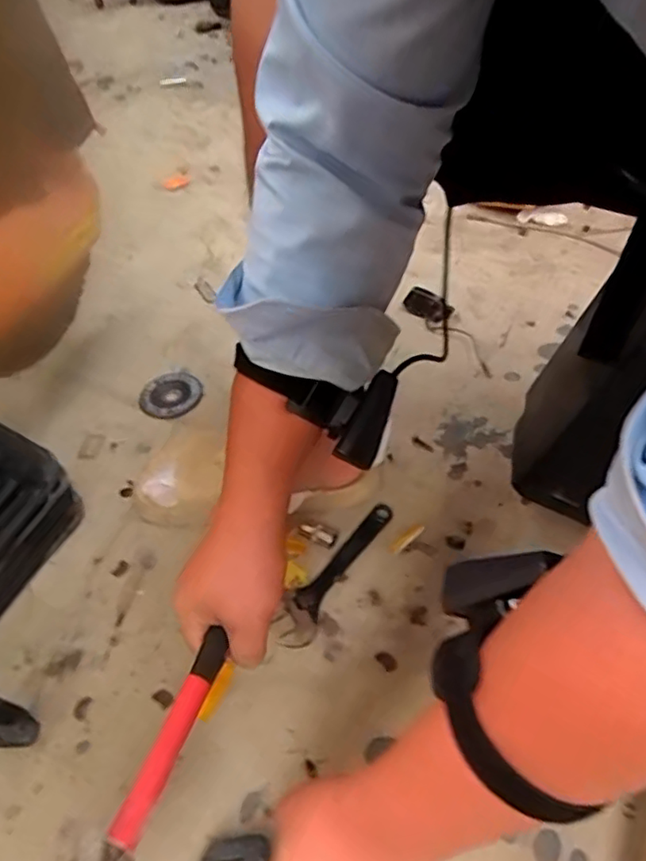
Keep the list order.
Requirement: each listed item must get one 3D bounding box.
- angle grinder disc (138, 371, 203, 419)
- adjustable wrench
[{"bbox_3d":[-0.220,-0.051,0.868,0.096,0.011,0.086,32,56,33],"label":"angle grinder disc"},{"bbox_3d":[0.013,0.144,0.655,0.041,0.024,0.202,21,51,22],"label":"adjustable wrench"}]

